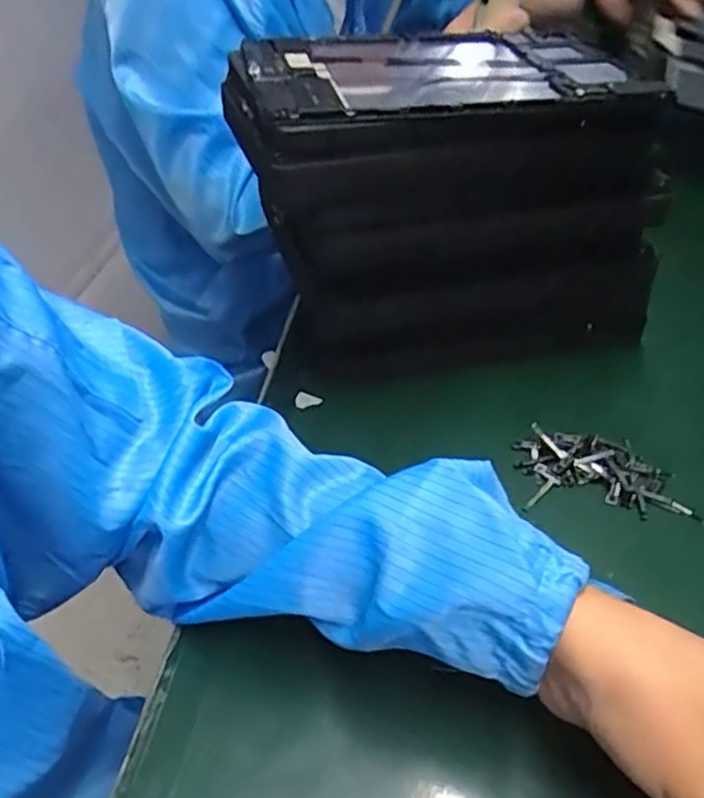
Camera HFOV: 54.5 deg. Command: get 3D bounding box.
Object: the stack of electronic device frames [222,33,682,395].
[{"bbox_3d":[0.069,-0.132,0.486,0.278,0.193,0.133,-9,41,-11],"label":"stack of electronic device frames"}]

